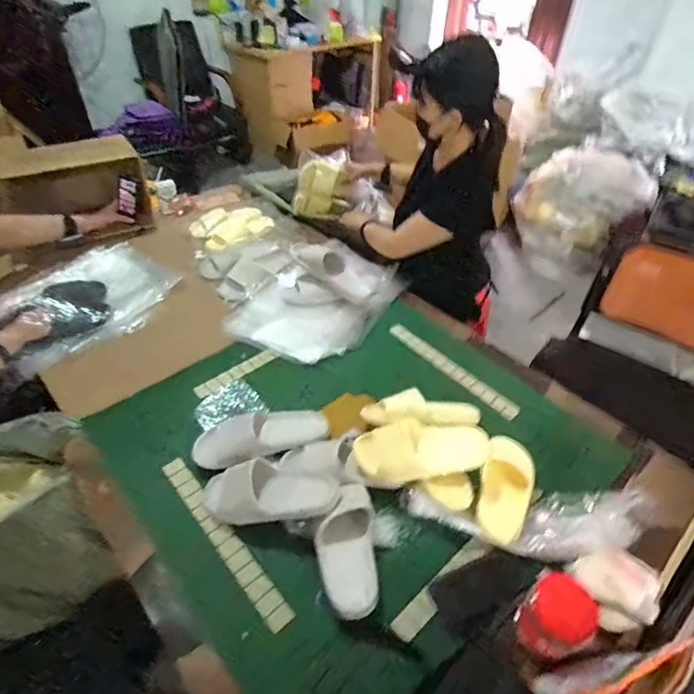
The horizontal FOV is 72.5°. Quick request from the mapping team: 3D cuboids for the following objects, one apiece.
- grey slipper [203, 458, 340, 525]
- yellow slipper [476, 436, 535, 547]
[{"bbox_3d":[-0.145,0.270,0.895,0.255,0.092,0.112,-1,43,-3],"label":"grey slipper"},{"bbox_3d":[0.312,0.276,0.932,0.097,0.056,0.222,18,45,17],"label":"yellow slipper"}]

